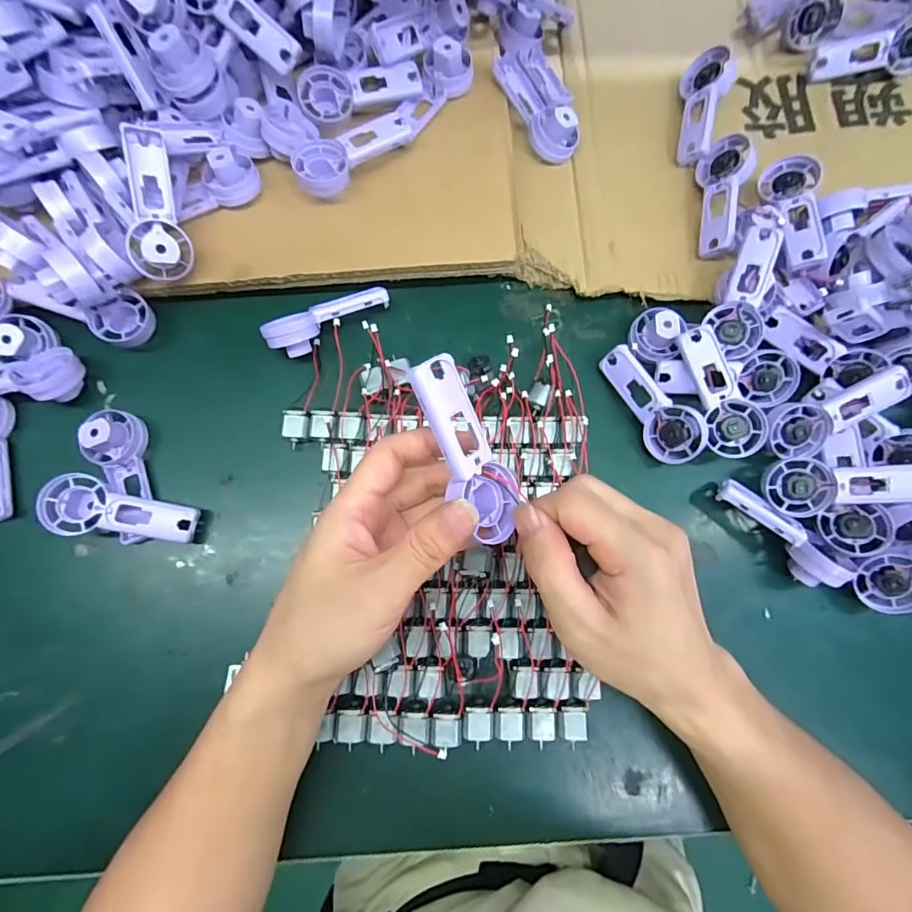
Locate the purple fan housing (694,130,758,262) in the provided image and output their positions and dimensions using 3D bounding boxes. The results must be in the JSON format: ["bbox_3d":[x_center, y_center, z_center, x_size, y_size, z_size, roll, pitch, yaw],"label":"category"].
[{"bbox_3d":[0.205,-0.196,0.363,0.021,0.039,0.094,19,77,-40],"label":"purple fan housing"}]

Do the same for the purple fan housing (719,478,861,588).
[{"bbox_3d":[0.216,0.053,0.323,0.092,0.038,0.026,41,80,9],"label":"purple fan housing"}]

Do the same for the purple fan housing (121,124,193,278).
[{"bbox_3d":[-0.206,-0.170,0.323,0.035,0.026,0.091,-5,95,0],"label":"purple fan housing"}]

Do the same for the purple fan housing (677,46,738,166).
[{"bbox_3d":[0.198,-0.279,0.381,0.039,0.018,0.092,5,79,47],"label":"purple fan housing"}]

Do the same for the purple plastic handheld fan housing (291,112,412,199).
[{"bbox_3d":[-0.074,-0.221,0.354,0.092,0.023,0.041,-28,79,-7],"label":"purple plastic handheld fan housing"}]

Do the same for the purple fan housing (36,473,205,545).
[{"bbox_3d":[-0.224,0.038,0.320,0.096,0.029,0.038,8,77,3],"label":"purple fan housing"}]

